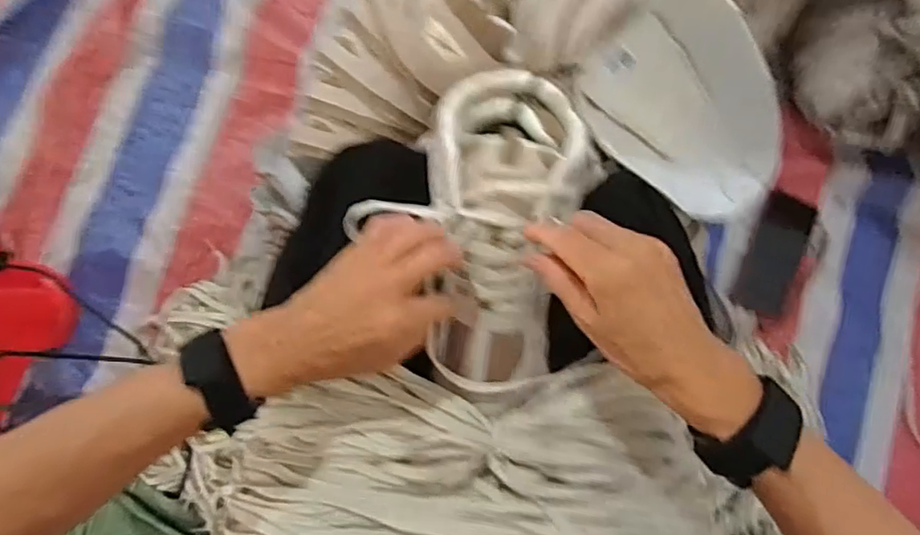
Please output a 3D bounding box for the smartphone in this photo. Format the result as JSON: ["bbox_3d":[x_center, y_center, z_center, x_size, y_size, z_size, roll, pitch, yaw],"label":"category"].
[{"bbox_3d":[0.429,-0.018,0.818,0.063,0.010,0.165,20,84,20],"label":"smartphone"}]

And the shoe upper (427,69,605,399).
[{"bbox_3d":[0.032,-0.022,0.425,0.108,0.061,0.227,5,91,-2],"label":"shoe upper"}]

